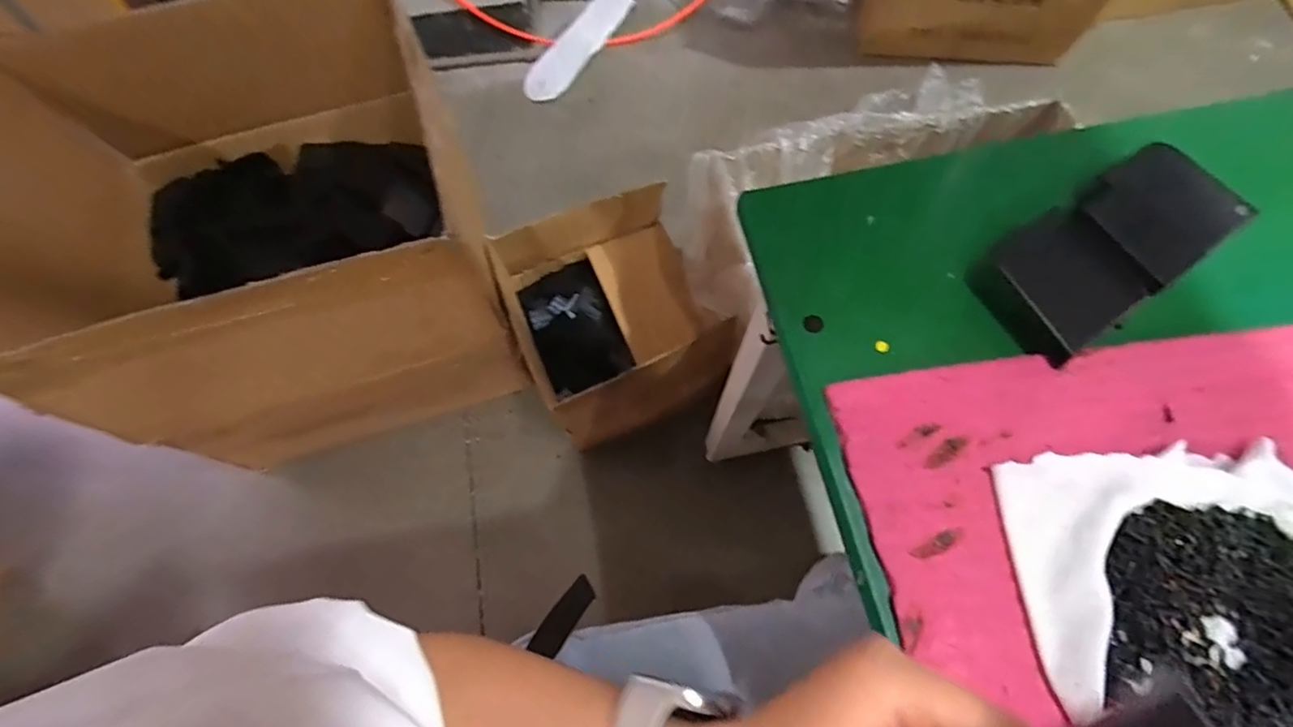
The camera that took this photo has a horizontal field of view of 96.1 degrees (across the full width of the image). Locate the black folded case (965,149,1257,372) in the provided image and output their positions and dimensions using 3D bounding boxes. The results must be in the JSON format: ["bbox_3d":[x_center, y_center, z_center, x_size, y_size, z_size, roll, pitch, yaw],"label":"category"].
[{"bbox_3d":[0.272,-0.071,0.339,0.155,0.023,0.071,-33,72,-11],"label":"black folded case"}]

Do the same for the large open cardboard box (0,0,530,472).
[{"bbox_3d":[-0.574,-0.232,0.975,0.555,0.520,0.625,-21,70,-7],"label":"large open cardboard box"}]

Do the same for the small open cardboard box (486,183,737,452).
[{"bbox_3d":[-0.069,-0.058,1.062,0.304,0.305,0.330,-21,70,-7],"label":"small open cardboard box"}]

